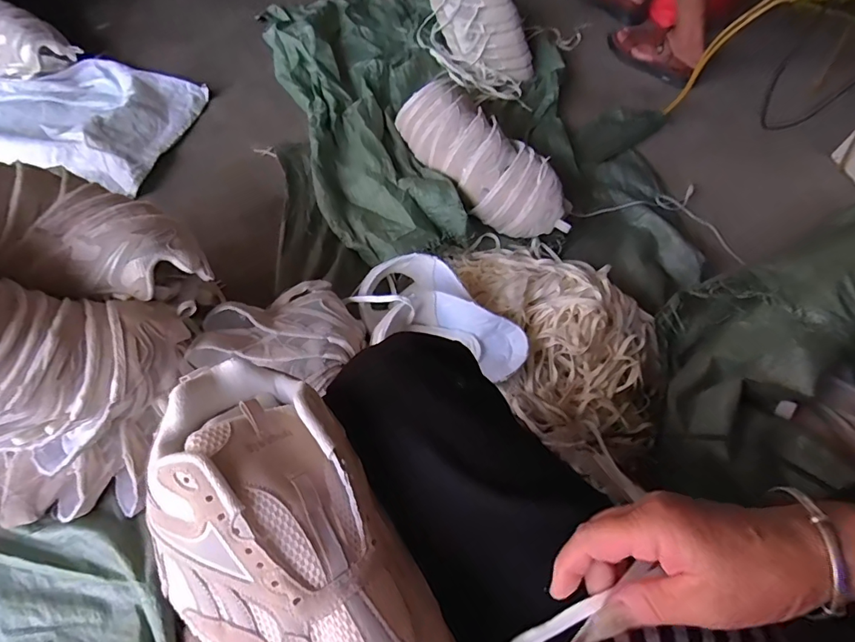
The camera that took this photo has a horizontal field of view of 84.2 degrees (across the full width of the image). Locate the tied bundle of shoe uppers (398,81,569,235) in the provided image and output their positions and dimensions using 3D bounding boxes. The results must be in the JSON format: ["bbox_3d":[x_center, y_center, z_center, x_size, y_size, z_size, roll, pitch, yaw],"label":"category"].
[{"bbox_3d":[0.101,-0.319,0.947,0.144,0.144,0.419,-36,69,-22],"label":"tied bundle of shoe uppers"}]

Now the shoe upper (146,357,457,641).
[{"bbox_3d":[-0.081,0.139,0.277,0.124,0.077,0.249,-28,66,-19],"label":"shoe upper"}]

